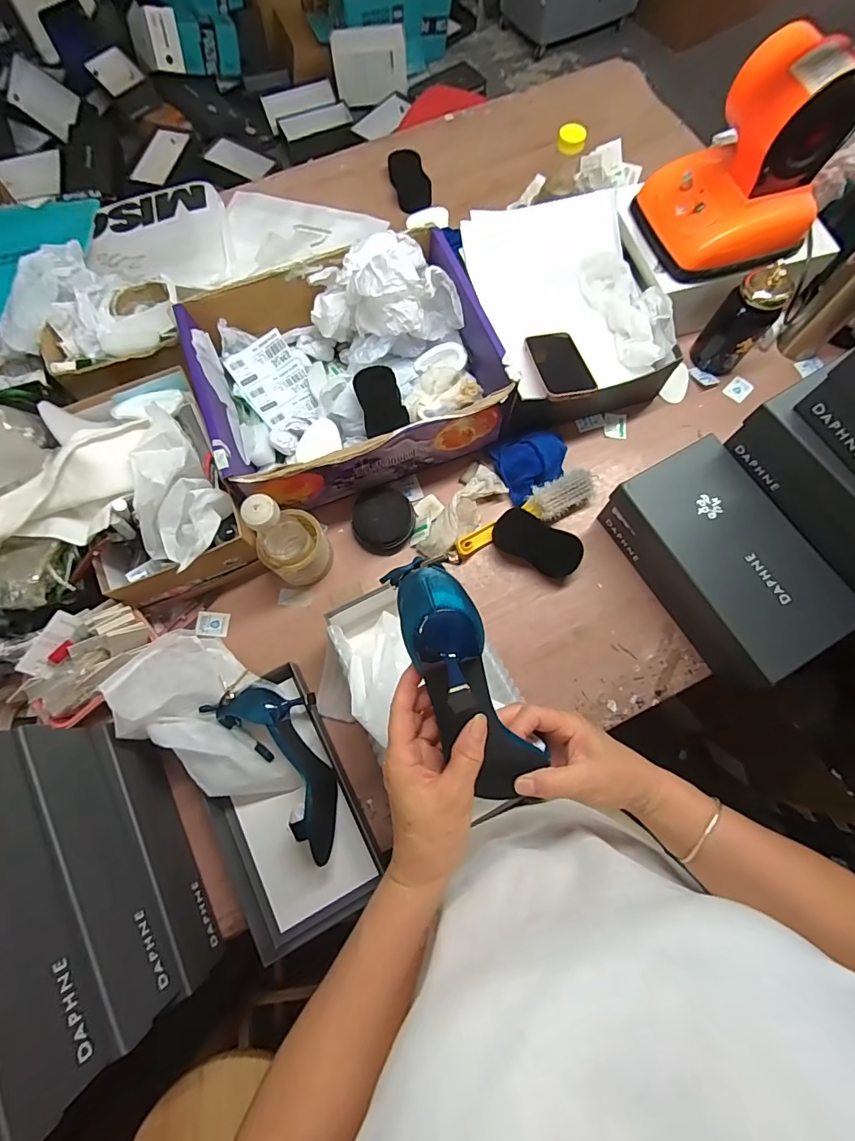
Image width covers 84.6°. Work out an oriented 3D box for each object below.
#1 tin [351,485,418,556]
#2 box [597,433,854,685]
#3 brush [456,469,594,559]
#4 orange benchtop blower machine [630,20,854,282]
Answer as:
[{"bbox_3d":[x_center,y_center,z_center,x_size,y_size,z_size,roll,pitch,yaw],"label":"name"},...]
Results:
[{"bbox_3d":[-0.064,-0.076,0.697,0.092,0.052,0.087,0,74,0],"label":"tin"},{"bbox_3d":[0.394,-0.012,0.636,0.174,0.104,0.297,-30,76,-8],"label":"box"},{"bbox_3d":[0.146,-0.085,0.703,0.229,0.037,0.054,-23,75,-6],"label":"brush"},{"bbox_3d":[0.425,-0.584,0.501,0.194,0.466,0.202,-35,77,-9],"label":"orange benchtop blower machine"}]

